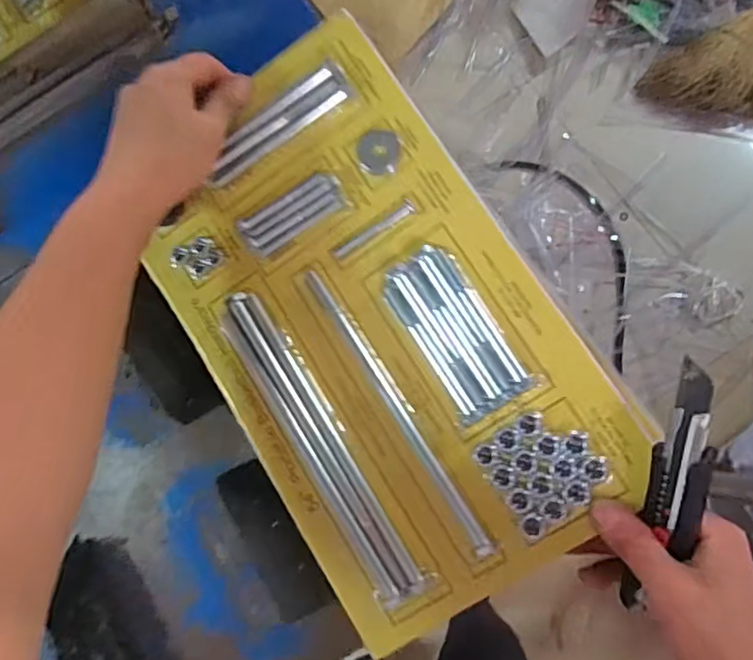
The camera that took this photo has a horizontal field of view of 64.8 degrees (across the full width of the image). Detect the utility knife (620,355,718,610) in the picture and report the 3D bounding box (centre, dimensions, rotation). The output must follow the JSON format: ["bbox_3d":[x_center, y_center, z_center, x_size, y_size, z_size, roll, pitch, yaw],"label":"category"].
[{"bbox_3d":[0.164,0.093,0.327,0.021,0.023,0.159,1,111,1],"label":"utility knife"}]

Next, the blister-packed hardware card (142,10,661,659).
[{"bbox_3d":[-0.008,-0.003,0.408,0.235,0.017,0.371,-35,79,10],"label":"blister-packed hardware card"}]

